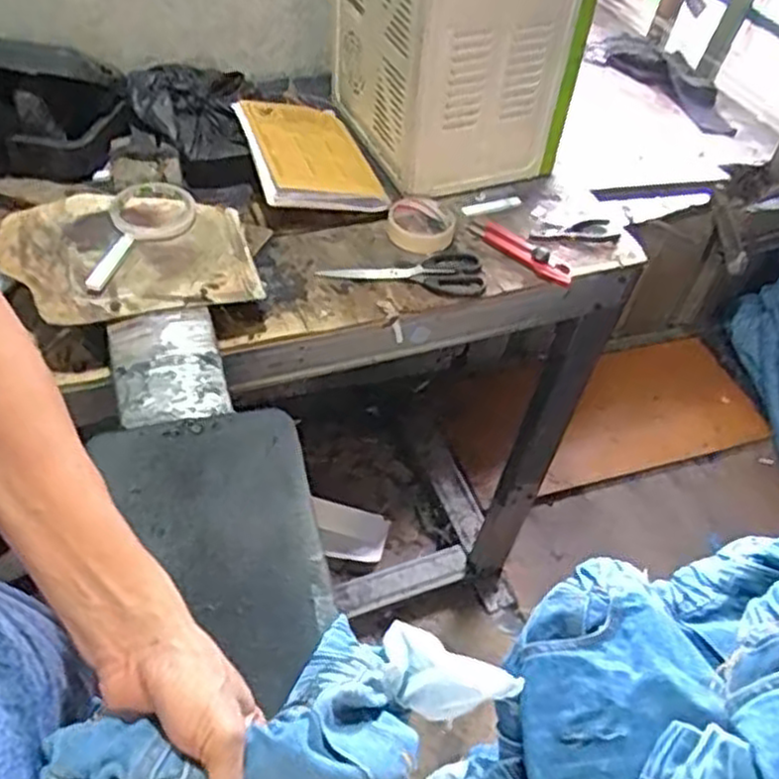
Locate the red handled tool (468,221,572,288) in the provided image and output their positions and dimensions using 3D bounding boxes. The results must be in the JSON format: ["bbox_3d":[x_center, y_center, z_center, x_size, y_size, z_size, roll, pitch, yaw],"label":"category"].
[{"bbox_3d":[0.155,-0.164,0.912,0.138,0.016,0.034,37,55,24],"label":"red handled tool"}]

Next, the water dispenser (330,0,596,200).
[{"bbox_3d":[0.085,-0.428,0.857,0.224,0.334,0.247,-11,51,-15],"label":"water dispenser"}]

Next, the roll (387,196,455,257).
[{"bbox_3d":[0.038,-0.195,0.918,0.081,0.027,0.080,8,48,1],"label":"roll"}]

